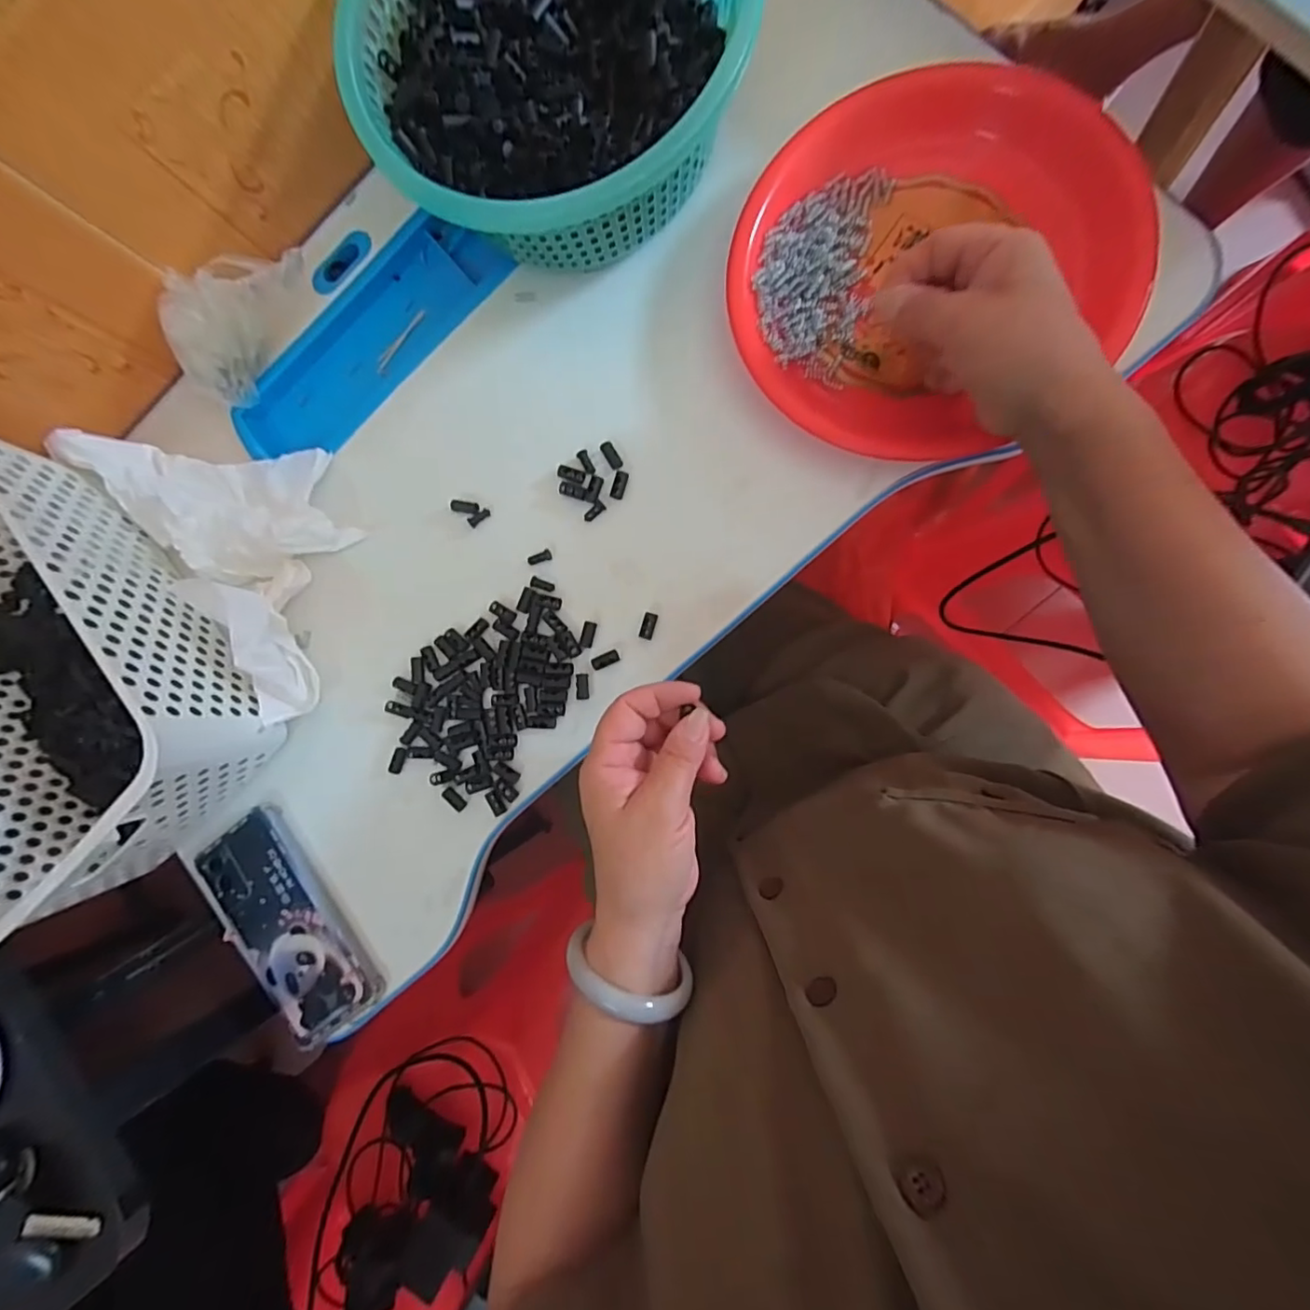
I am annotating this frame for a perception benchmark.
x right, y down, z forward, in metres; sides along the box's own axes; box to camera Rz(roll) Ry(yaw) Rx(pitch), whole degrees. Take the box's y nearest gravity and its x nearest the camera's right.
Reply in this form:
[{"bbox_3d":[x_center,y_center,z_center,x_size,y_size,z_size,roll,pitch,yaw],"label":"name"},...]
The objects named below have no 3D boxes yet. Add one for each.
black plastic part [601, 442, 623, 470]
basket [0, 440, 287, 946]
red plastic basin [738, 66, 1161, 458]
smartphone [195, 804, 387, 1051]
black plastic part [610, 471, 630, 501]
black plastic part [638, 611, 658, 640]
[{"bbox_3d":[-0.029,-0.134,0.384,0.008,0.004,0.021,-30,84,8],"label":"black plastic part"},{"bbox_3d":[-0.431,0.014,0.393,0.209,0.100,0.314,-42,82,6],"label":"basket"},{"bbox_3d":[0.156,-0.221,0.337,0.228,0.036,0.211,26,93,9],"label":"red plastic basin"},{"bbox_3d":[-0.267,0.196,0.416,0.085,0.015,0.161,-40,83,7],"label":"smartphone"},{"bbox_3d":[-0.024,-0.113,0.382,0.009,0.004,0.018,19,92,10],"label":"black plastic part"},{"bbox_3d":[-0.005,-0.019,0.384,0.009,0.008,0.018,19,92,10],"label":"black plastic part"}]

